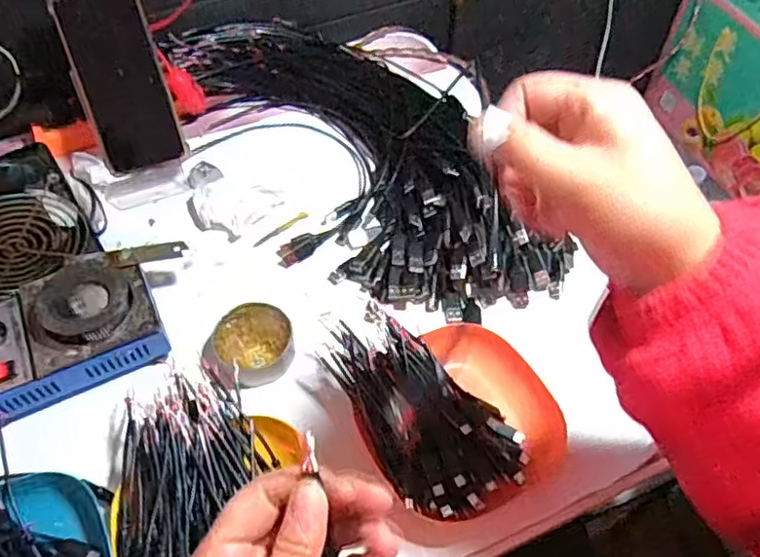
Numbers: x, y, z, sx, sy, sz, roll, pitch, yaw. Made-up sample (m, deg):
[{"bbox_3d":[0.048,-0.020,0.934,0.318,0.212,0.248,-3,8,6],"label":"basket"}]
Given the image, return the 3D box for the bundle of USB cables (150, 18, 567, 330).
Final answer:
[{"bbox_3d":[-0.024,-0.130,0.625,0.222,0.055,0.437,-25,58,-16],"label":"bundle of USB cables"}]

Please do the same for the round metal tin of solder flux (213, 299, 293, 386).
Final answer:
[{"bbox_3d":[-0.102,0.054,0.517,0.061,0.024,0.064,0,55,0],"label":"round metal tin of solder flux"}]

